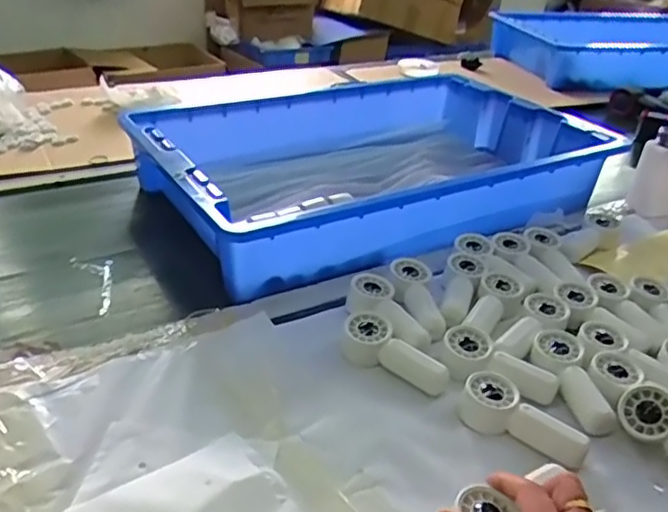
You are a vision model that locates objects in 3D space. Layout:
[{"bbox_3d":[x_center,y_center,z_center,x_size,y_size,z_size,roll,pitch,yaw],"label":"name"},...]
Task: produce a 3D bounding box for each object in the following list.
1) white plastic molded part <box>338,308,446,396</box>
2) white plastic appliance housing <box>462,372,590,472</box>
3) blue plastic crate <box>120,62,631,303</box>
[{"bbox_3d":[0.055,0.095,0.612,0.038,0.034,0.113,-23,40,-39],"label":"white plastic molded part"},{"bbox_3d":[0.165,0.141,0.556,0.108,0.030,0.042,22,34,27],"label":"white plastic appliance housing"},{"bbox_3d":[0.059,-0.136,0.947,0.633,0.127,0.437,-17,37,-33],"label":"blue plastic crate"}]

